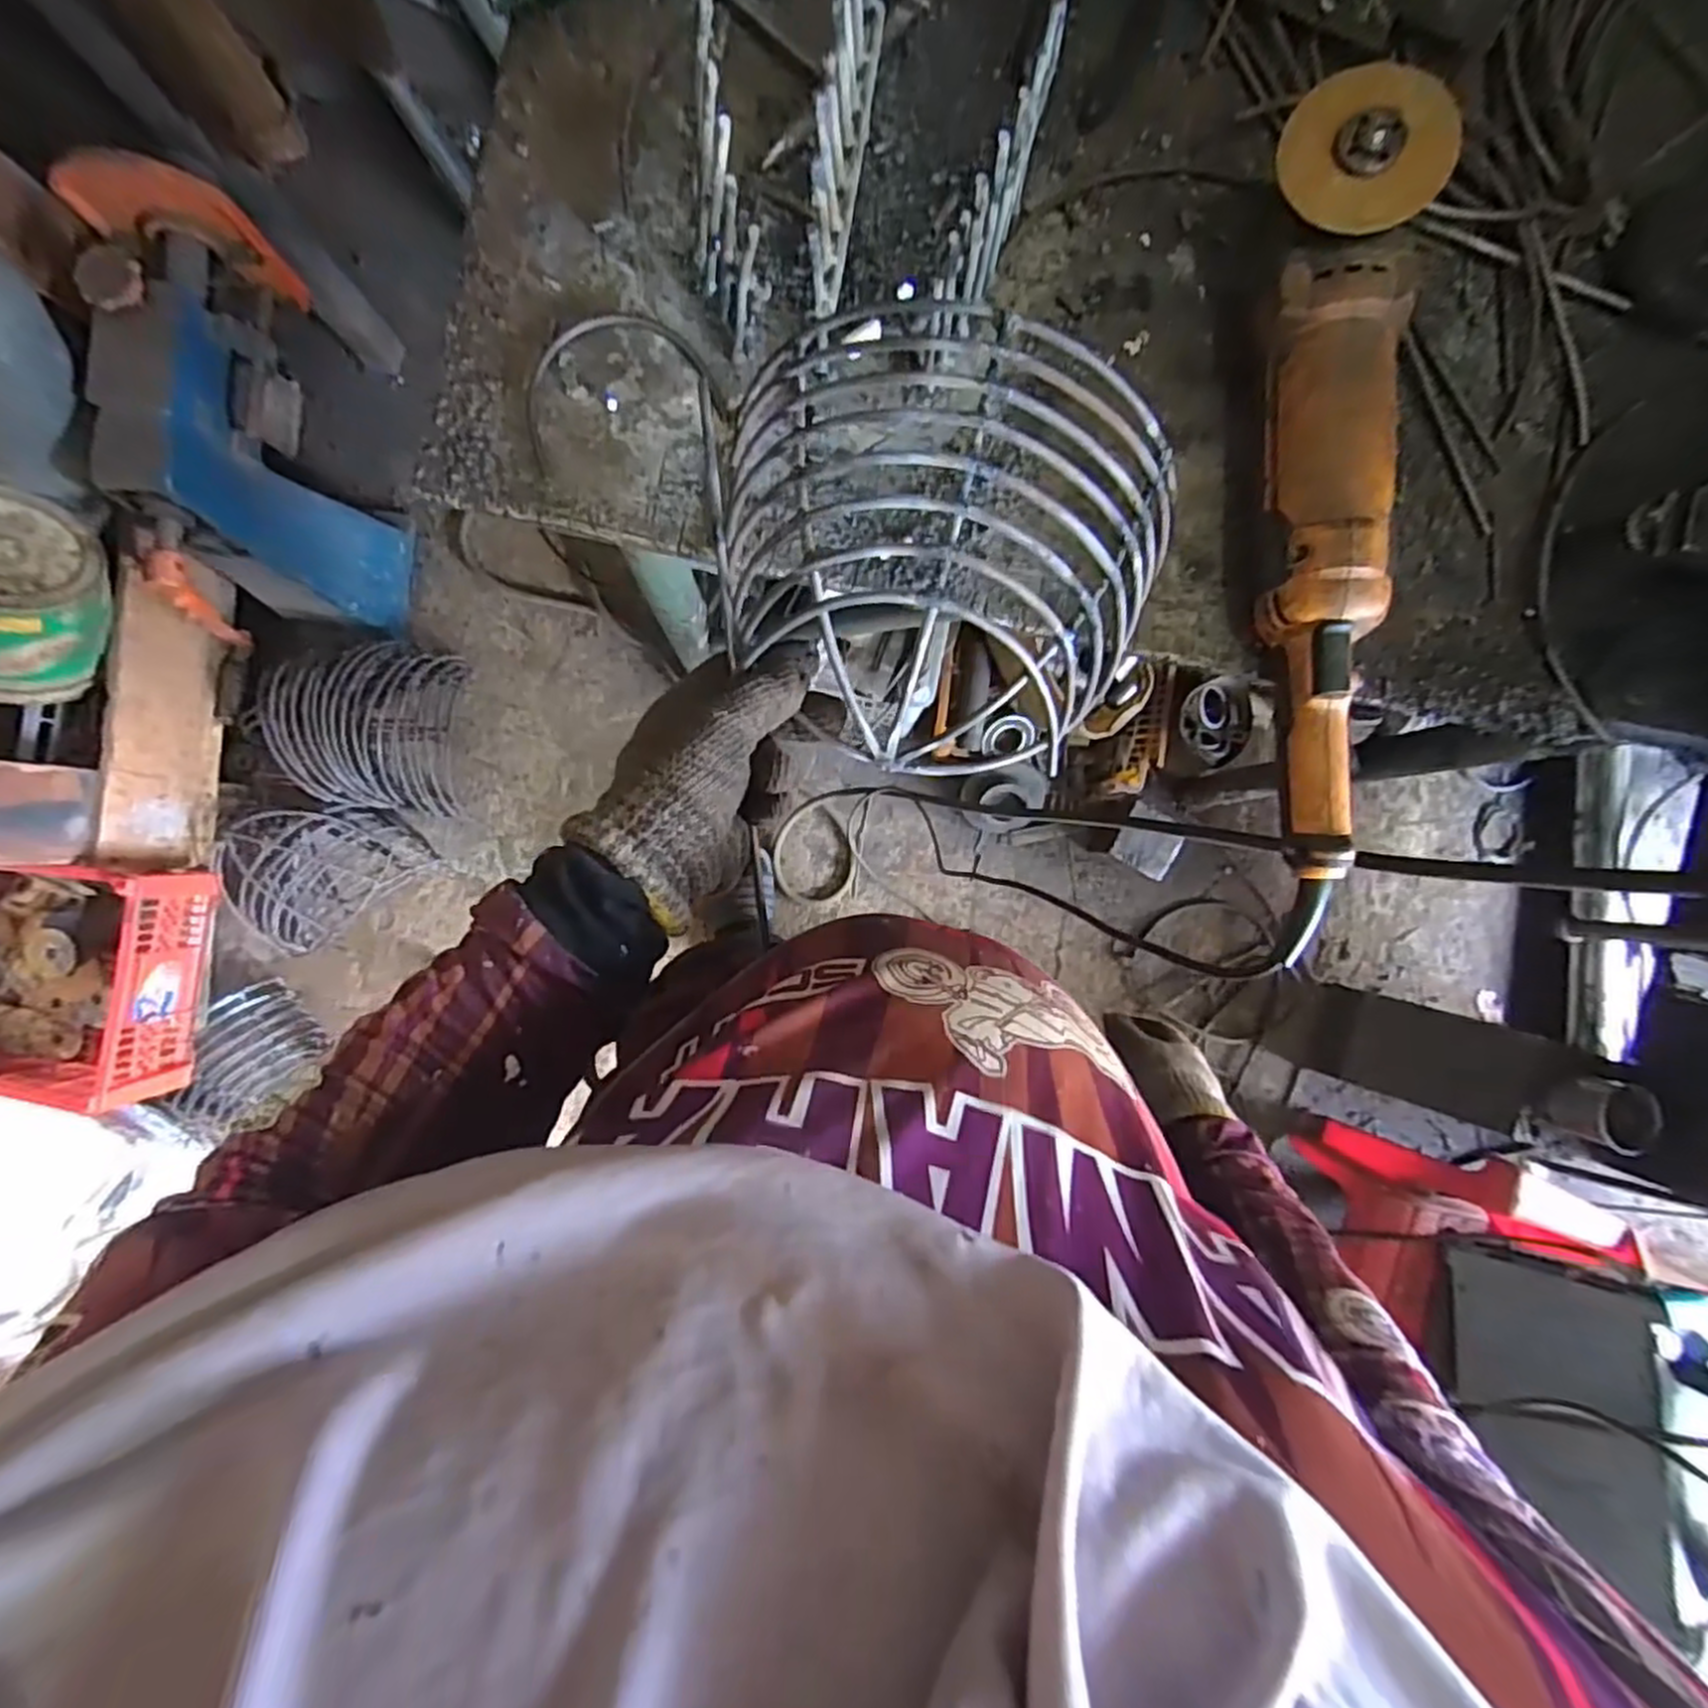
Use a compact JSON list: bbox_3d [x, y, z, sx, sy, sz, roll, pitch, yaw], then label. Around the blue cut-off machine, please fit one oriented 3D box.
[{"bbox_3d":[-0.796,-0.560,1.064,0.186,0.448,0.413,4,90,-2],"label":"blue cut-off machine"}]

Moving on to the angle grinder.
[{"bbox_3d":[0.240,-0.175,0.397,0.068,0.085,0.373,2,90,-2],"label":"angle grinder"}]

